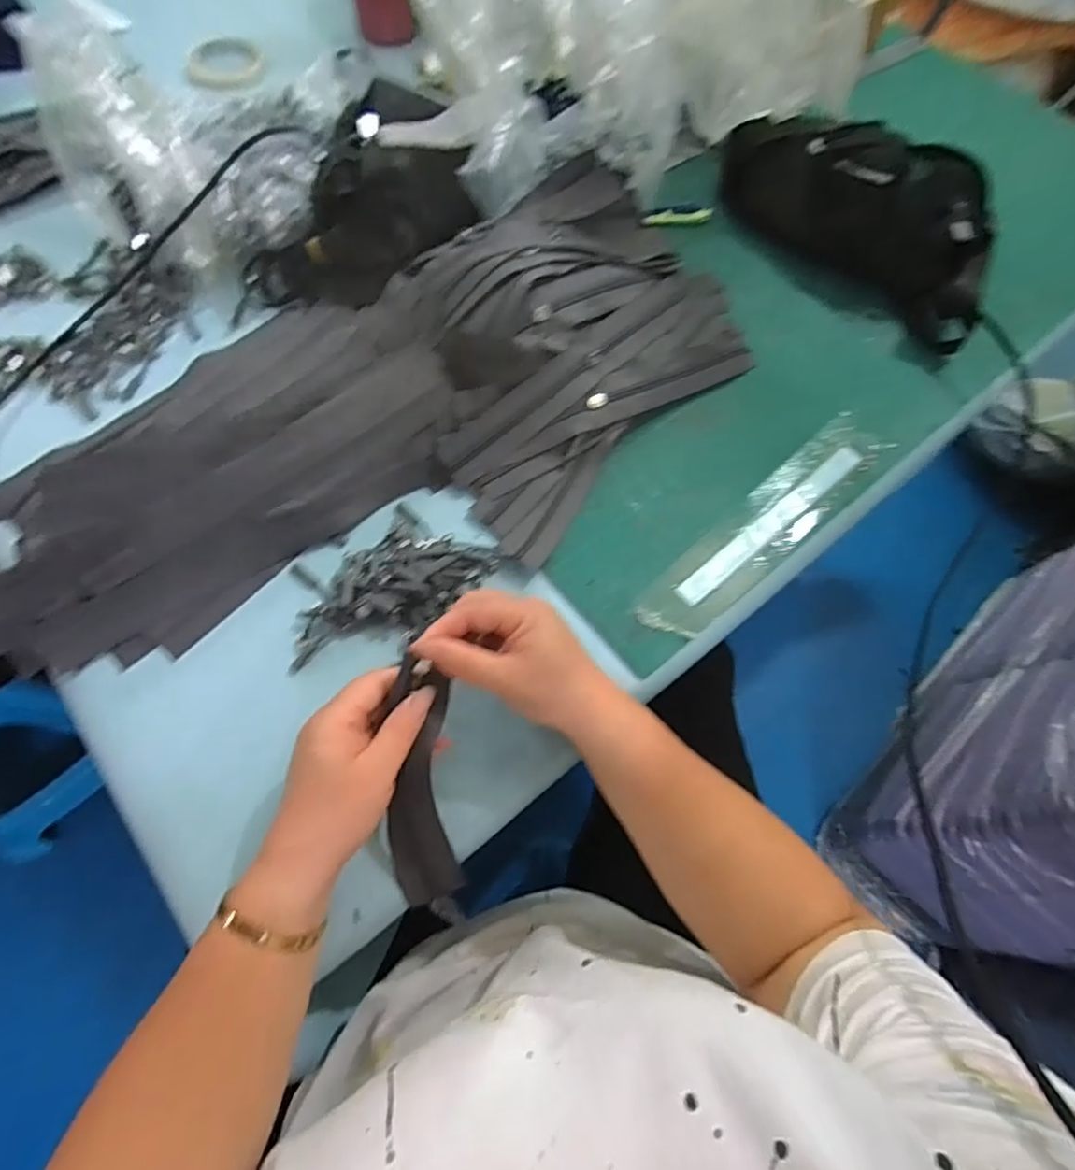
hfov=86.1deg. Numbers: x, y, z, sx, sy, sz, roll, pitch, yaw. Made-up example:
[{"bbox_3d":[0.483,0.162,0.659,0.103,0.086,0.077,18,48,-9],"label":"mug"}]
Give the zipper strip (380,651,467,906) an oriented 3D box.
[{"bbox_3d":[-0.072,0.129,0.360,0.040,0.030,0.167,-1,98,-3],"label":"zipper strip"}]

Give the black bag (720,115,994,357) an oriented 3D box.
[{"bbox_3d":[0.327,-0.373,0.574,0.306,0.074,0.123,43,72,14],"label":"black bag"}]

